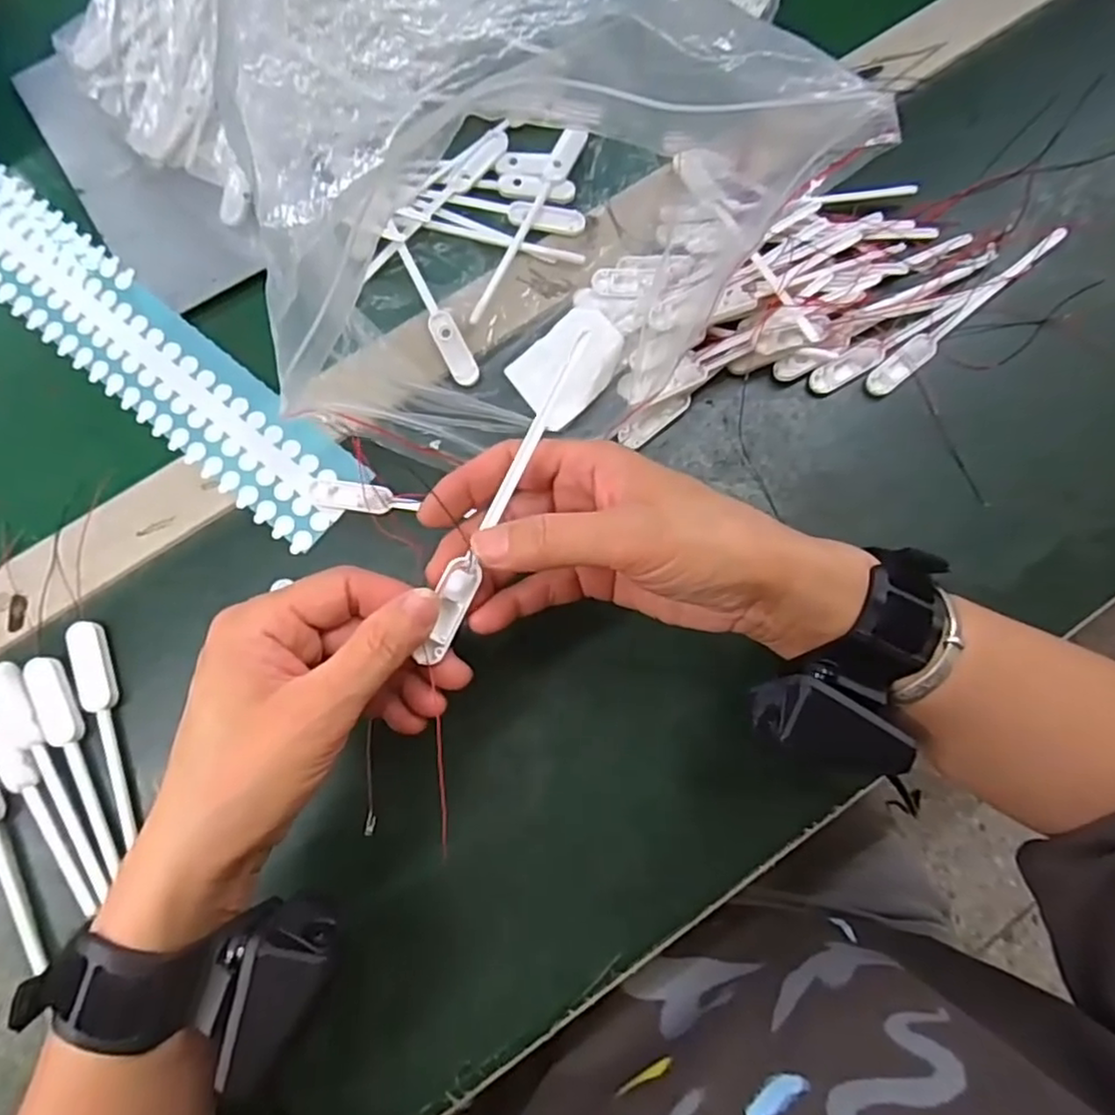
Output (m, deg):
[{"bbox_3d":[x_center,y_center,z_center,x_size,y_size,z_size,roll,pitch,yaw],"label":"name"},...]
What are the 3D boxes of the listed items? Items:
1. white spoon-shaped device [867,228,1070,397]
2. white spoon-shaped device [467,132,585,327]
[{"bbox_3d":[0.227,-0.136,0.376,0.139,0.011,0.015,-38,82,-7],"label":"white spoon-shaped device"},{"bbox_3d":[-0.016,-0.192,0.392,0.014,0.009,0.139,23,80,4],"label":"white spoon-shaped device"}]

